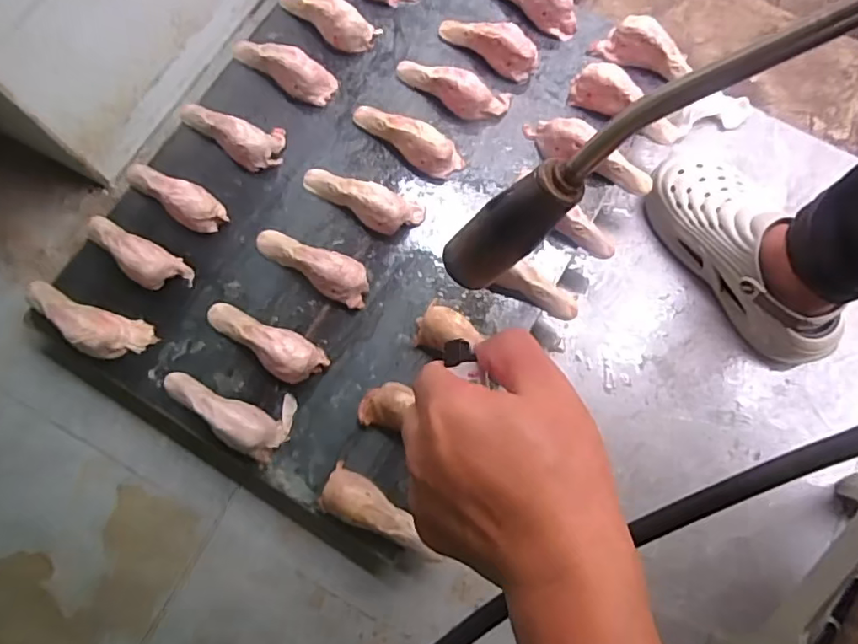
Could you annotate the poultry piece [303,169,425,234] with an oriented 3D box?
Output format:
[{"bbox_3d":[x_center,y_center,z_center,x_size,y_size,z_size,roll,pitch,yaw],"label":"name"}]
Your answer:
[{"bbox_3d":[-0.080,-0.140,0.643,0.143,0.042,0.043,21,75,8],"label":"poultry piece"}]

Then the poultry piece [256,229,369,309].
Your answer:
[{"bbox_3d":[-0.129,-0.066,0.626,0.139,0.037,0.045,26,76,9],"label":"poultry piece"}]

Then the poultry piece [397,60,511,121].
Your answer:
[{"bbox_3d":[0.026,-0.280,0.679,0.140,0.041,0.046,17,75,7],"label":"poultry piece"}]

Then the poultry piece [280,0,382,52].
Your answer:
[{"bbox_3d":[-0.133,-0.379,0.710,0.137,0.042,0.044,25,76,9],"label":"poultry piece"}]

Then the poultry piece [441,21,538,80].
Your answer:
[{"bbox_3d":[0.075,-0.345,0.700,0.124,0.040,0.040,33,77,11],"label":"poultry piece"}]

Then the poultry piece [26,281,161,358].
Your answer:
[{"bbox_3d":[-0.374,-0.003,0.610,0.150,0.043,0.051,20,75,7],"label":"poultry piece"}]

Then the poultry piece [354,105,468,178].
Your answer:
[{"bbox_3d":[-0.029,-0.214,0.666,0.144,0.042,0.034,32,77,10],"label":"poultry piece"}]

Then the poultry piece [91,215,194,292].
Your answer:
[{"bbox_3d":[-0.330,-0.078,0.633,0.133,0.035,0.045,29,77,10],"label":"poultry piece"}]

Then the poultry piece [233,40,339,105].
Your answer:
[{"bbox_3d":[-0.180,-0.317,0.700,0.147,0.041,0.042,34,77,11],"label":"poultry piece"}]

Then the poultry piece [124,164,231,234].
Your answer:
[{"bbox_3d":[-0.296,-0.152,0.653,0.133,0.046,0.044,34,77,11],"label":"poultry piece"}]

